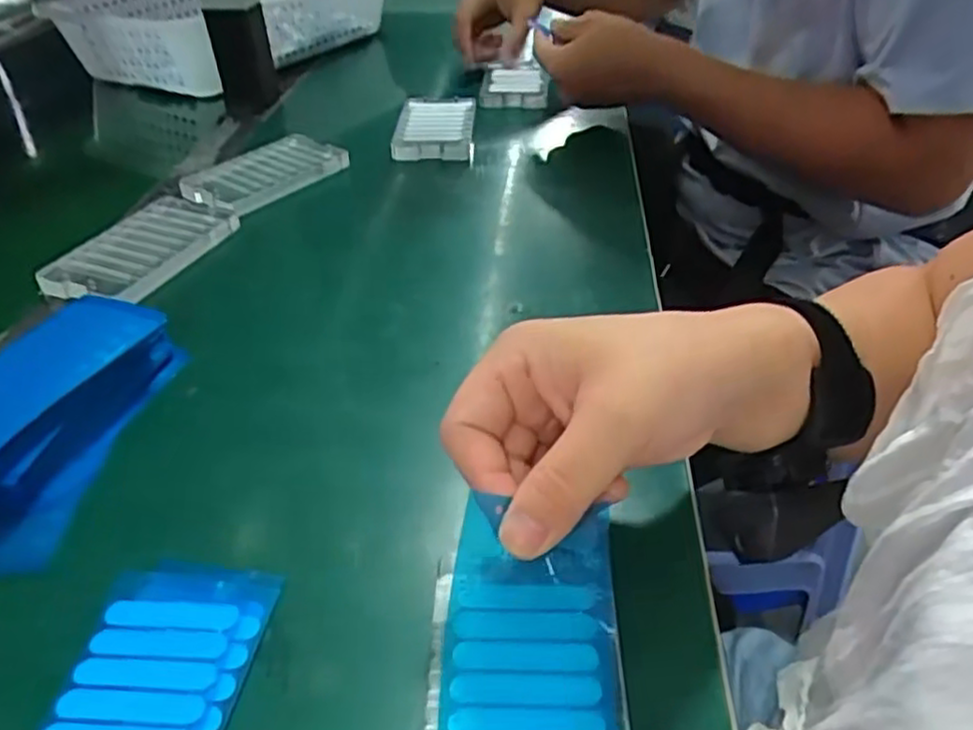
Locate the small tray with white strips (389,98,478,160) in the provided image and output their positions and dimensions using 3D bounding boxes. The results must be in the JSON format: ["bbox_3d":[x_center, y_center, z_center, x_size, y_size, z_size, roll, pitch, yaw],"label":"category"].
[{"bbox_3d":[-0.048,-0.227,0.680,0.072,0.014,0.130,-1,39,1],"label":"small tray with white strips"}]

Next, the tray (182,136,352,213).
[{"bbox_3d":[-0.186,-0.161,0.601,0.073,0.012,0.127,23,45,27],"label":"tray"}]

